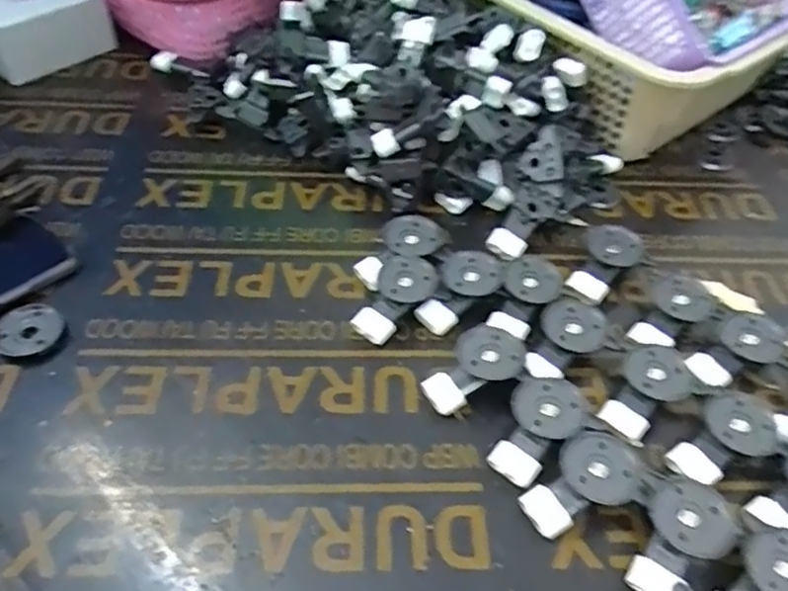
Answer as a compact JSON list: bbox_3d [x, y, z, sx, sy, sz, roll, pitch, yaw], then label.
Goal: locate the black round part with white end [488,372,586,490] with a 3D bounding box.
[{"bbox_3d":[0.088,0.082,0.383,0.040,0.027,0.064,31,55,22],"label":"black round part with white end"}]

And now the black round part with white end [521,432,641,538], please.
[{"bbox_3d":[0.109,0.110,0.368,0.068,0.027,0.042,-15,52,-15],"label":"black round part with white end"}]

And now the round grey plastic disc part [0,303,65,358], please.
[{"bbox_3d":[-0.248,0.024,0.424,0.043,0.009,0.037,-30,57,-25],"label":"round grey plastic disc part"}]

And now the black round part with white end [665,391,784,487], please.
[{"bbox_3d":[0.204,0.089,0.385,0.070,0.019,0.041,-26,56,-23],"label":"black round part with white end"}]

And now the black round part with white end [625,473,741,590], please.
[{"bbox_3d":[0.151,0.132,0.345,0.066,0.028,0.050,-35,60,-28],"label":"black round part with white end"}]

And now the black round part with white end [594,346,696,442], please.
[{"bbox_3d":[0.162,0.061,0.402,0.039,0.019,0.064,38,58,26],"label":"black round part with white end"}]

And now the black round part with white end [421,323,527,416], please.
[{"bbox_3d":[0.051,0.047,0.410,0.070,0.012,0.040,-38,58,-5],"label":"black round part with white end"}]

